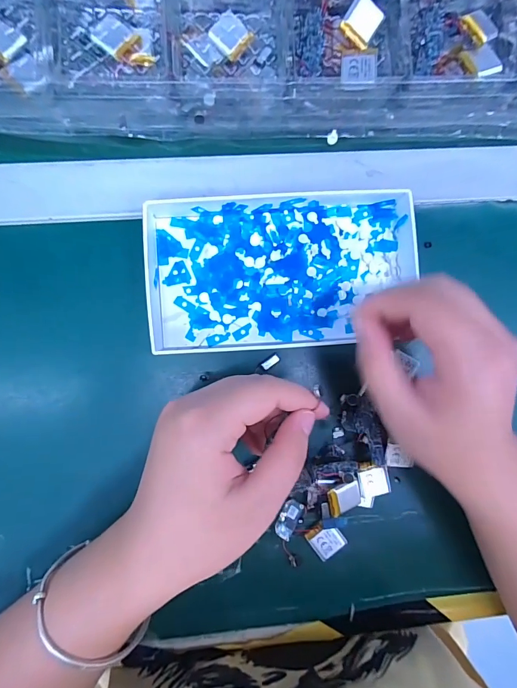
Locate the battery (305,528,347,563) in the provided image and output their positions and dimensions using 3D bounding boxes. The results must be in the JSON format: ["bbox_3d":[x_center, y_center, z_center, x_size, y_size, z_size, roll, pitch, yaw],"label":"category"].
[{"bbox_3d":[0.047,0.136,0.263,0.022,0.006,0.022,-35,93,-4],"label":"battery"}]

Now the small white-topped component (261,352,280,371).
[{"bbox_3d":[0.009,0.013,0.264,0.014,0.004,0.007,-38,94,-2],"label":"small white-topped component"}]

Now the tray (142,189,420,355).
[{"bbox_3d":[0.014,-0.048,0.255,0.177,0.025,0.101,-3,90,-5],"label":"tray"}]

